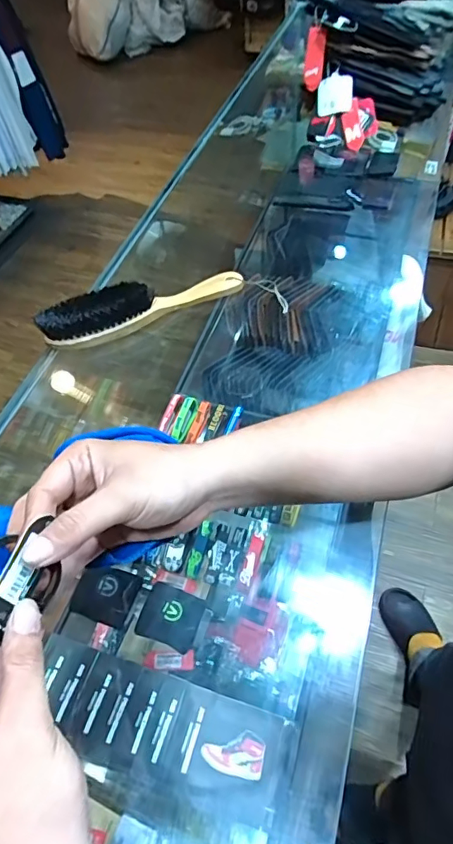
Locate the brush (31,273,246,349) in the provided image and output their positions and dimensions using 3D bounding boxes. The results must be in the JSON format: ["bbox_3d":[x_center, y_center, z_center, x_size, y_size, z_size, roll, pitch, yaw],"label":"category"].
[{"bbox_3d":[-0.094,-0.141,0.571,0.240,0.046,0.042,-22,56,-12],"label":"brush"}]

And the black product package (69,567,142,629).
[{"bbox_3d":[-0.163,0.232,0.670,0.077,0.005,0.069,22,73,-5],"label":"black product package"}]

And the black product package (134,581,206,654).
[{"bbox_3d":[-0.073,0.256,0.657,0.077,0.021,0.071,15,57,15],"label":"black product package"}]

